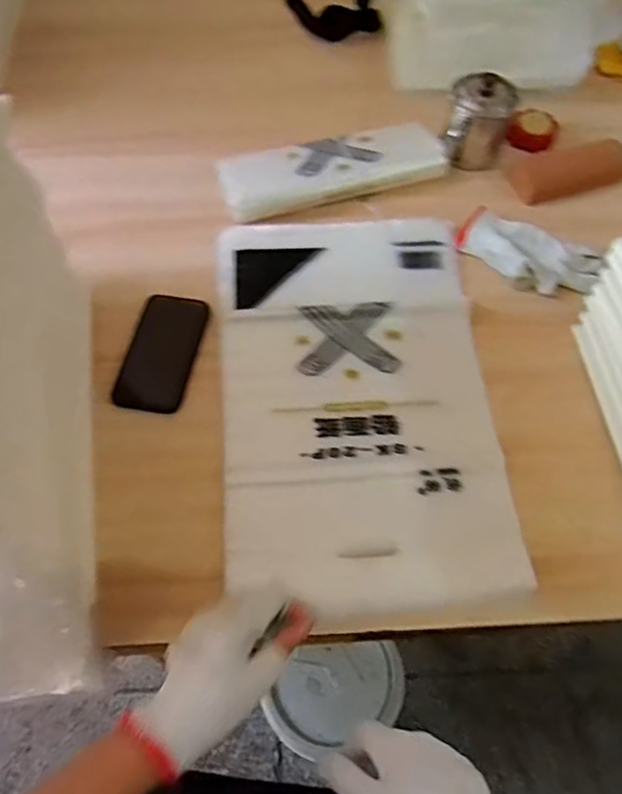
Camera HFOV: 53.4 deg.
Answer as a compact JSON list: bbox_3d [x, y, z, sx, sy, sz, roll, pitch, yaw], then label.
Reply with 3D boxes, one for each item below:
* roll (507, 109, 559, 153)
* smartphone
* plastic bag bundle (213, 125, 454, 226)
[{"bbox_3d":[0.320,-0.385,0.889,0.061,0.026,0.068,30,64,15],"label":"roll"},{"bbox_3d":[-0.168,-0.053,0.699,0.074,0.012,0.151,11,61,5],"label":"smartphone"},{"bbox_3d":[0.030,-0.304,0.811,0.293,0.041,0.100,-16,62,-10],"label":"plastic bag bundle"}]

